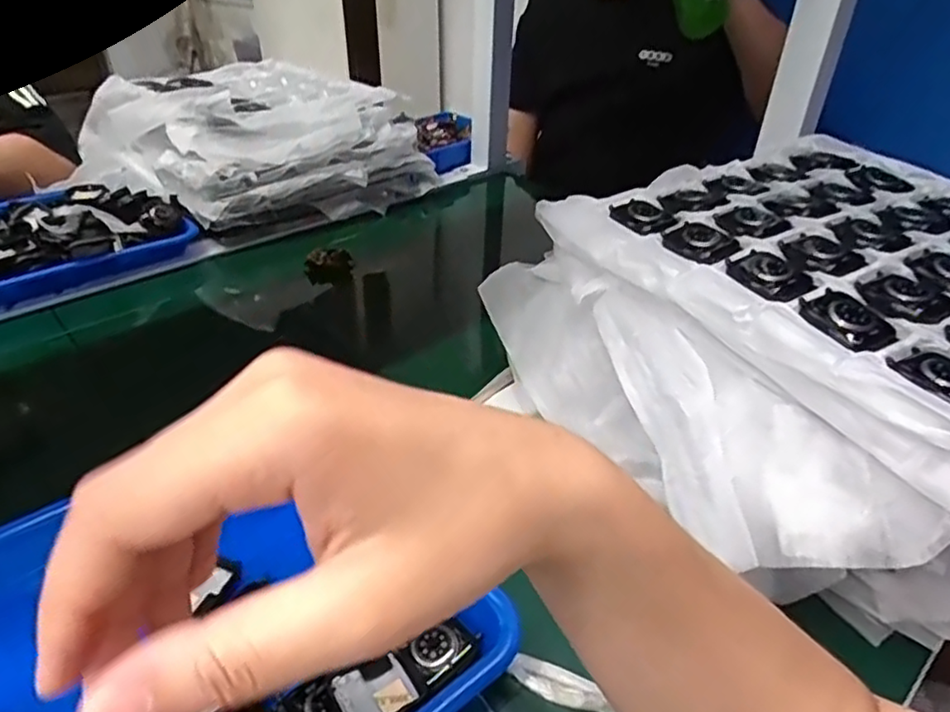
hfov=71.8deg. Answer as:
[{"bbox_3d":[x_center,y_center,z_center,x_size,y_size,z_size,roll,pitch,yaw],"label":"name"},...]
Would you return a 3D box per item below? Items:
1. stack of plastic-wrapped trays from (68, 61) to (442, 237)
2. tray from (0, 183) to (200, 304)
[{"bbox_3d":[-0.310,-0.287,0.862,0.412,0.114,0.308,27,42,32],"label":"stack of plastic-wrapped trays"},{"bbox_3d":[-0.487,-0.121,0.693,0.318,0.053,0.189,-26,43,-34],"label":"tray"}]

